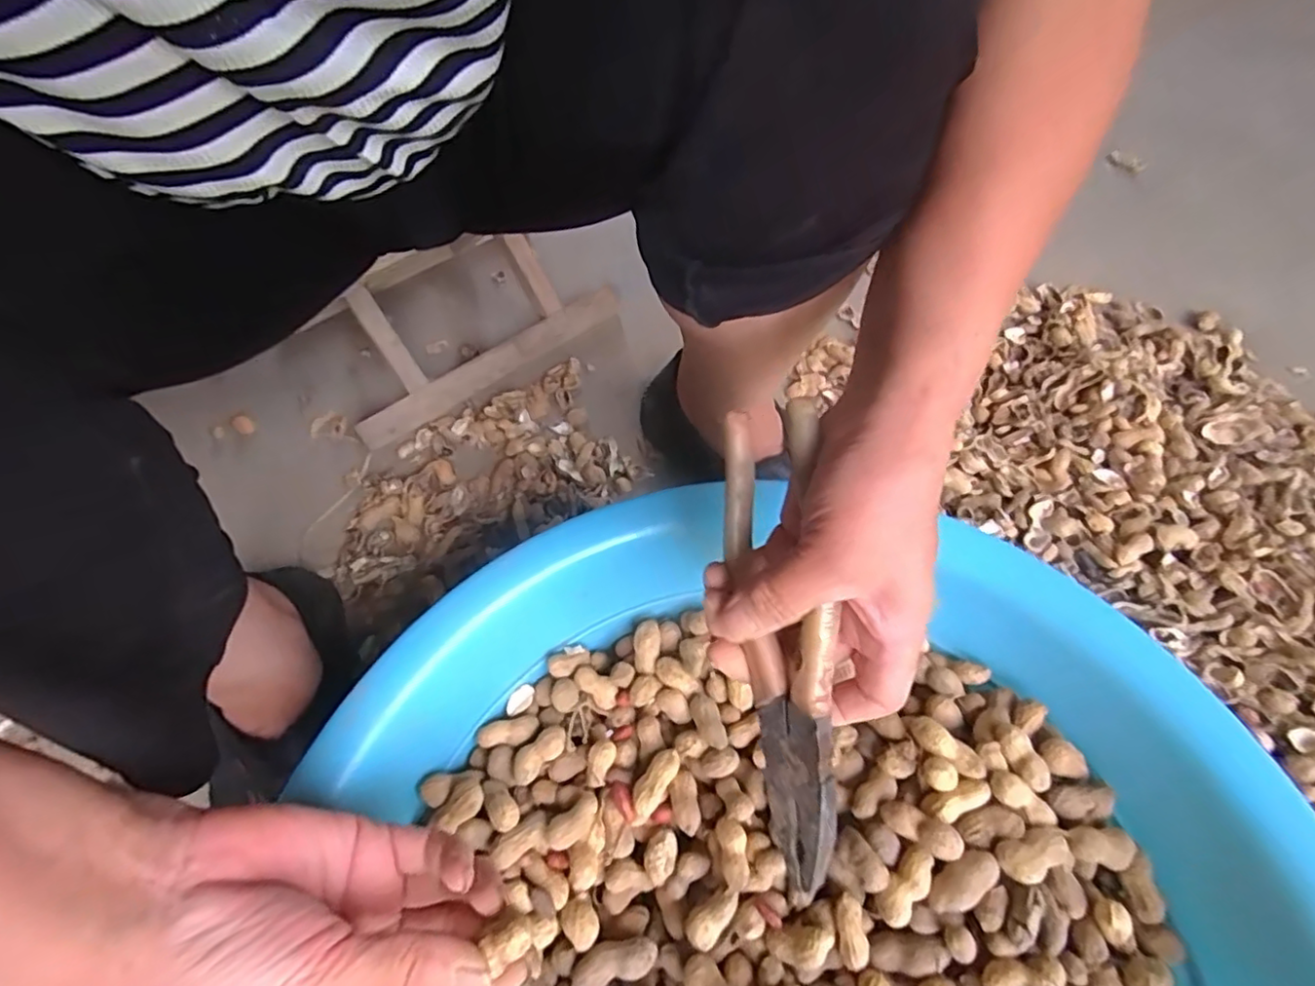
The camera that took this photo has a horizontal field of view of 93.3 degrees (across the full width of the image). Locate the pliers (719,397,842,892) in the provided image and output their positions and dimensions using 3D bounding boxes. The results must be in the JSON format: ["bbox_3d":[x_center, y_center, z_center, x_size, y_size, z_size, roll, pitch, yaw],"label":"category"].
[{"bbox_3d":[0.054,0.063,0.258,0.038,0.028,0.197,-6,86,1],"label":"pliers"}]

